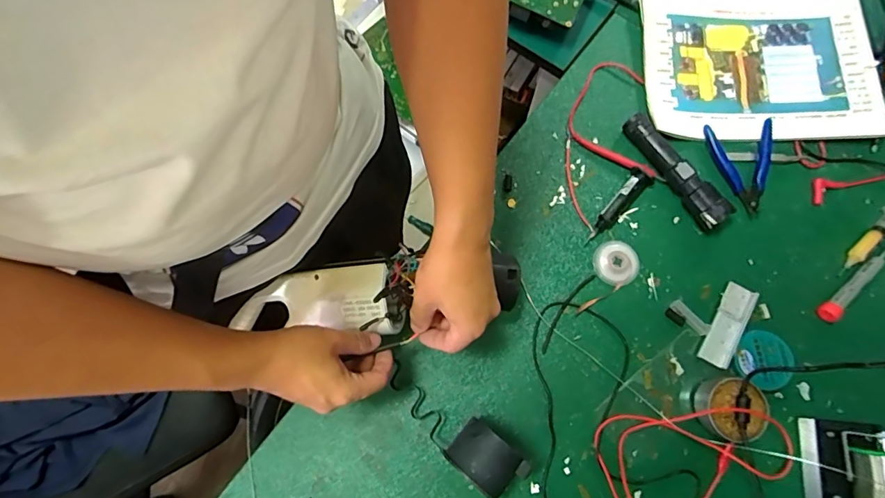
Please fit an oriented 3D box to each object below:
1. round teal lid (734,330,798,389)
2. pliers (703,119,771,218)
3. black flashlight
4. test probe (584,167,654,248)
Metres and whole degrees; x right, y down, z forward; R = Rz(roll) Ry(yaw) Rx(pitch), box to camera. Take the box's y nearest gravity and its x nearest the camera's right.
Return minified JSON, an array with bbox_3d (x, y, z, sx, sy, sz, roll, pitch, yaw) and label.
[{"bbox_3d":[0.353,0.122,0.516,0.059,0.013,0.063,0,76,1],"label":"round teal lid"},{"bbox_3d":[0.372,-0.099,0.579,0.081,0.013,0.120,-1,76,0],"label":"pliers"},{"bbox_3d":[0.280,-0.097,0.567,0.033,0.031,0.162,-33,78,-7],"label":"black flashlight"},{"bbox_3d":[0.211,-0.052,0.563,0.025,0.020,0.107,40,80,9],"label":"test probe"}]

